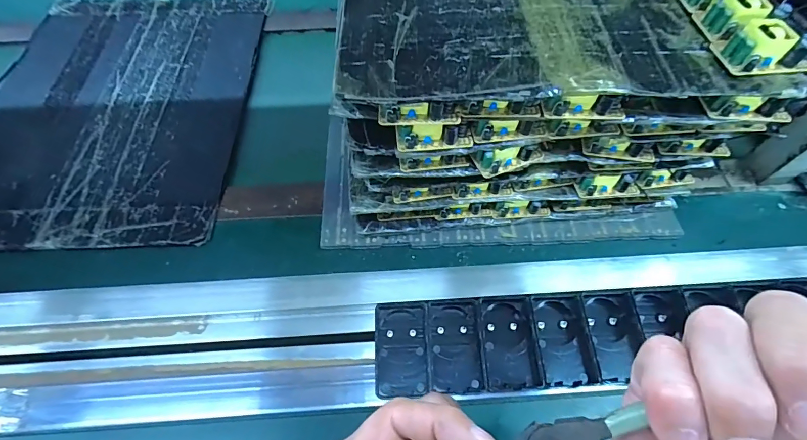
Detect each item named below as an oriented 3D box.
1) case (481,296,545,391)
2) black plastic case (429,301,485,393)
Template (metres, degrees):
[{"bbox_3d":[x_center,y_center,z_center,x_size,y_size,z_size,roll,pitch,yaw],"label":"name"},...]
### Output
[{"bbox_3d":[0.087,0.099,0.314,0.043,0.014,0.071,1,60,1],"label":"case"},{"bbox_3d":[0.043,0.102,0.315,0.043,0.015,0.071,1,60,1],"label":"black plastic case"}]

